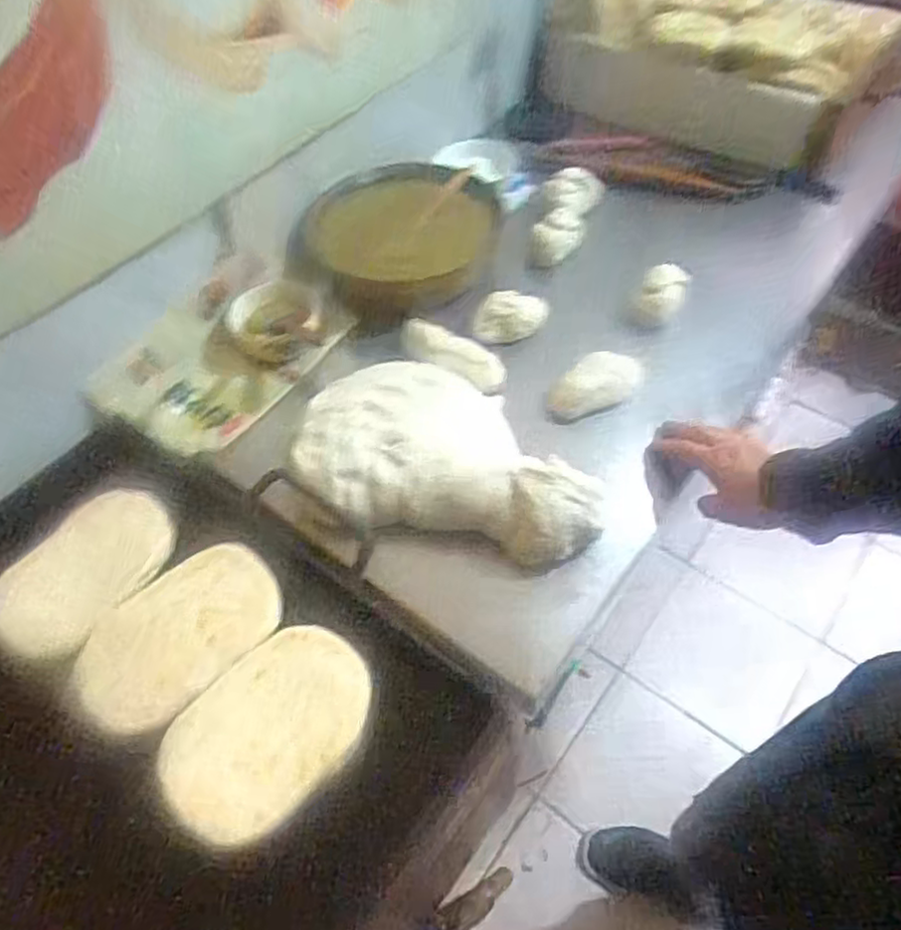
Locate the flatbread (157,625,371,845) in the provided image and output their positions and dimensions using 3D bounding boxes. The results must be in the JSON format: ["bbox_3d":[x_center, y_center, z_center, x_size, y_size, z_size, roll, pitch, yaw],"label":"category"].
[{"bbox_3d":[-0.135,0.195,0.515,0.113,0.015,0.161,36,64,25],"label":"flatbread"}]

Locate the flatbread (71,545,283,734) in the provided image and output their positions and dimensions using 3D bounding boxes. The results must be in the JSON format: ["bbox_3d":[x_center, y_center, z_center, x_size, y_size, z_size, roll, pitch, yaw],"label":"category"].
[{"bbox_3d":[-0.222,0.134,0.571,0.112,0.016,0.170,34,55,27],"label":"flatbread"}]

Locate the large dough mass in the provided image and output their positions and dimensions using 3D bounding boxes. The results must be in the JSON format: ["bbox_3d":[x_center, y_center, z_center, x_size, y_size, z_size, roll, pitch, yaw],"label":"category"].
[{"bbox_3d":[0.002,-0.022,0.722,0.309,0.065,0.204,10,55,10],"label":"large dough mass"}]

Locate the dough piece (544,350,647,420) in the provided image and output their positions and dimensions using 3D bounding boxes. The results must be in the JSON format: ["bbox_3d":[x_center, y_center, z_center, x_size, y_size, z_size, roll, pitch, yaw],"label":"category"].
[{"bbox_3d":[0.169,-0.096,0.799,0.120,0.034,0.053,-23,56,-13],"label":"dough piece"}]

